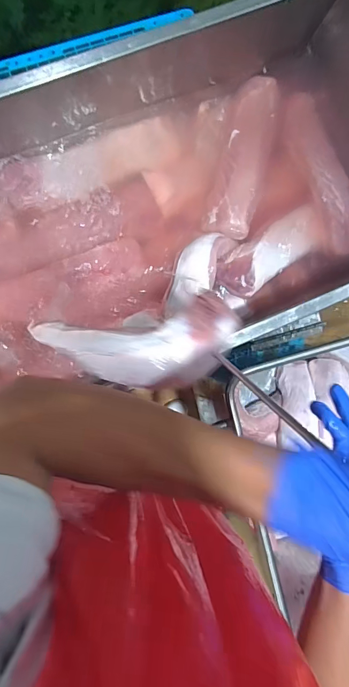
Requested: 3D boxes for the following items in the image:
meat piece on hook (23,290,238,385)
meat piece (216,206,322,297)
[{"bbox_3d":[-0.096,0.001,0.649,0.378,0.113,0.131,-3,92,22],"label":"meat piece on hook"},{"bbox_3d":[0.257,-0.238,0.997,0.322,0.051,0.116,-36,95,-5],"label":"meat piece"}]

